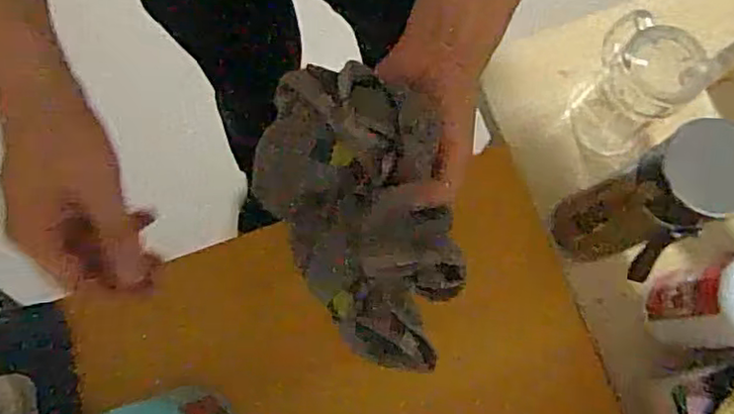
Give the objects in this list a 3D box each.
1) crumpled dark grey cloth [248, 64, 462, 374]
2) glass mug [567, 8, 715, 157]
[{"bbox_3d":[0.002,0.000,0.407,0.113,0.064,0.196,-30,80,-7],"label":"crumpled dark grey cloth"},{"bbox_3d":[0.248,-0.115,0.609,0.075,0.130,0.096,-37,81,-9],"label":"glass mug"}]

